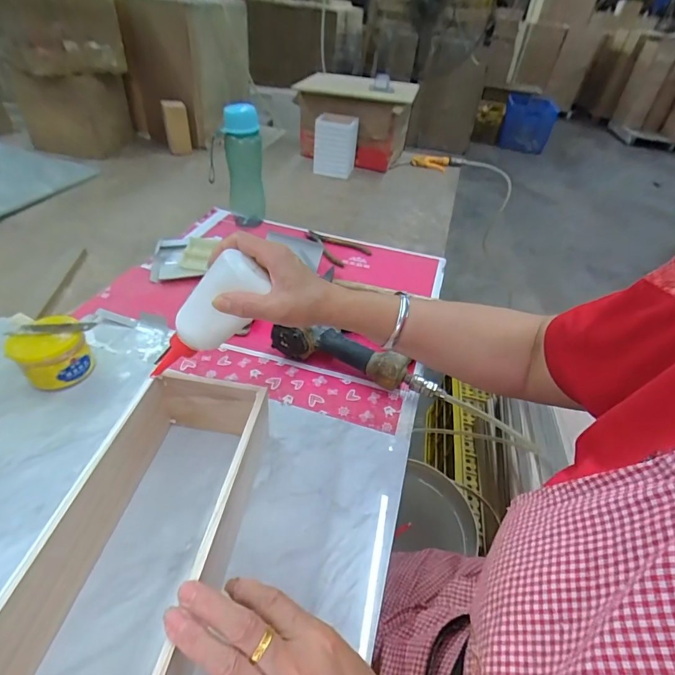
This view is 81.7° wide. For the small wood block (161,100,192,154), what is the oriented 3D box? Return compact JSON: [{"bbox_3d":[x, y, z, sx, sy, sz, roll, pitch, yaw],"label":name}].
[{"bbox_3d":[-0.484,-0.631,1.187,0.072,0.144,0.070,-9,43,-18],"label":"small wood block"}]

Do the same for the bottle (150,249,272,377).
[{"bbox_3d":[-0.134,-0.015,0.387,0.046,0.153,0.041,26,23,-43],"label":"bottle"}]

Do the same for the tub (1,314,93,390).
[{"bbox_3d":[-0.362,0.021,0.495,0.073,0.069,0.074,4,41,-3],"label":"tub"}]

